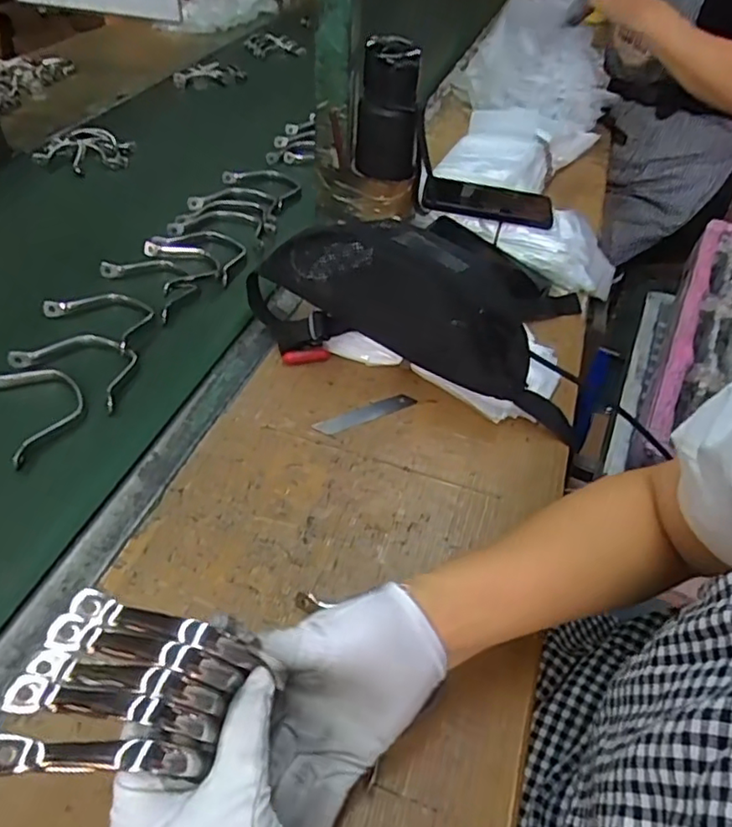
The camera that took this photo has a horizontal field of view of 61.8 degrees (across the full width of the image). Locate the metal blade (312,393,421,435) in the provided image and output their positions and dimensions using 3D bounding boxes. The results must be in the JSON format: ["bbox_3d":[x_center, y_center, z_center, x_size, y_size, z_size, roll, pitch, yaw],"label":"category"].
[{"bbox_3d":[0.000,-0.002,0.585,0.102,0.004,0.022,-21,50,-23],"label":"metal blade"}]

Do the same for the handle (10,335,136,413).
[{"bbox_3d":[-0.273,-0.051,0.593,0.129,0.011,0.072,21,47,17],"label":"handle"}]

